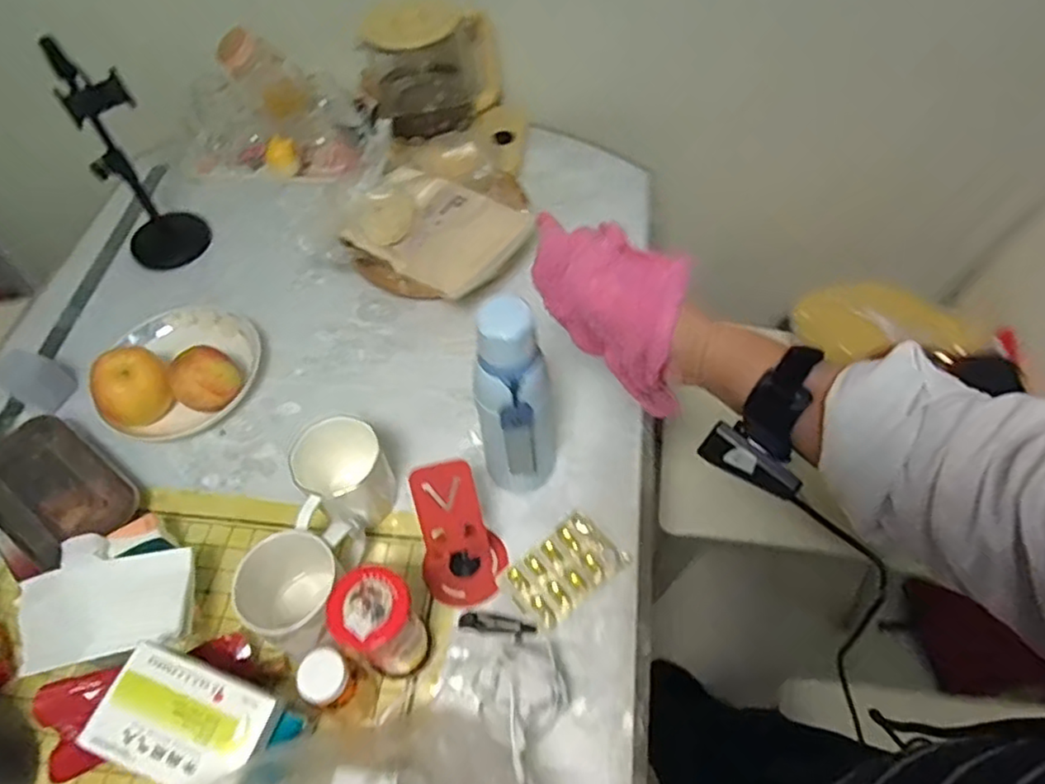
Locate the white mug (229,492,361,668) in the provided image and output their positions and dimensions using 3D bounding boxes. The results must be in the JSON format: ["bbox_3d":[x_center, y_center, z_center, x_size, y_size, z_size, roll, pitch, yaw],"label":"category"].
[{"bbox_3d":[-0.210,0.175,0.628,0.095,0.102,0.145,2,56,5],"label":"white mug"}]

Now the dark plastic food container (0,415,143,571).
[{"bbox_3d":[-0.516,0.114,0.723,0.192,0.043,0.116,31,63,22],"label":"dark plastic food container"}]

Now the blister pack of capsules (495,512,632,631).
[{"bbox_3d":[0.041,0.181,0.662,0.117,0.007,0.075,-34,60,-18],"label":"blister pack of capsules"}]

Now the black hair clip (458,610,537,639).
[{"bbox_3d":[-0.026,0.226,0.631,0.073,0.014,0.020,11,57,10],"label":"black hair clip"}]

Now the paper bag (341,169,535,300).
[{"bbox_3d":[-0.109,-0.220,0.859,0.244,0.033,0.167,29,62,21],"label":"paper bag"}]

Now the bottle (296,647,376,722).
[{"bbox_3d":[-0.161,0.255,0.567,0.039,0.094,0.041,-2,56,2],"label":"bottle"}]

